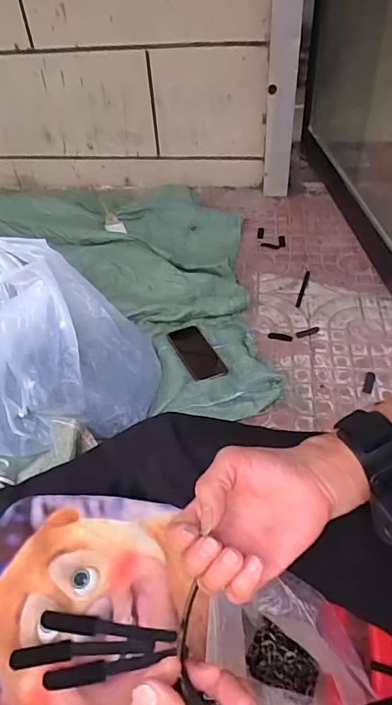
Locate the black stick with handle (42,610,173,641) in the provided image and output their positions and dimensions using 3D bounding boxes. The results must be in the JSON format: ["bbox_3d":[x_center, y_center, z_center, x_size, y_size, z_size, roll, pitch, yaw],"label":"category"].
[{"bbox_3d":[-0.086,0.269,0.457,0.130,0.022,0.017,1,45,5],"label":"black stick with handle"}]

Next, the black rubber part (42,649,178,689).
[{"bbox_3d":[-0.078,0.289,0.424,0.118,0.014,0.016,-10,45,-5],"label":"black rubber part"}]

